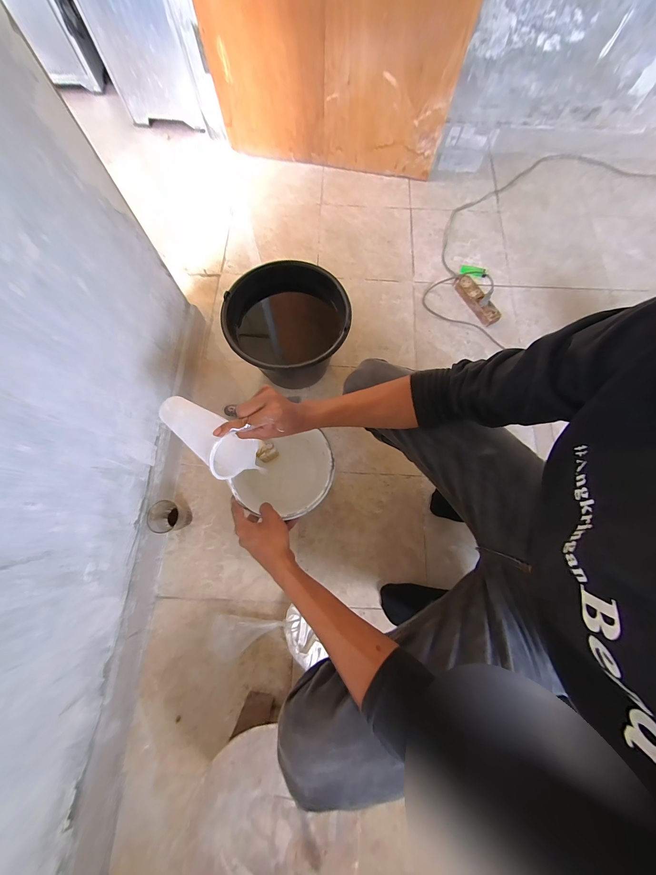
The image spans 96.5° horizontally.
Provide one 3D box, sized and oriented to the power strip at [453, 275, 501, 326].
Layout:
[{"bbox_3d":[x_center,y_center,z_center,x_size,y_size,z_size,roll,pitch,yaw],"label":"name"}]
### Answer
[{"bbox_3d":[0.442,-0.409,0.868,0.054,0.027,0.175,-30,79,-8],"label":"power strip"}]

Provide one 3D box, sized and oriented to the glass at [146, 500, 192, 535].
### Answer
[{"bbox_3d":[-0.352,0.177,0.655,0.066,0.087,0.064,0,75,1],"label":"glass"}]

